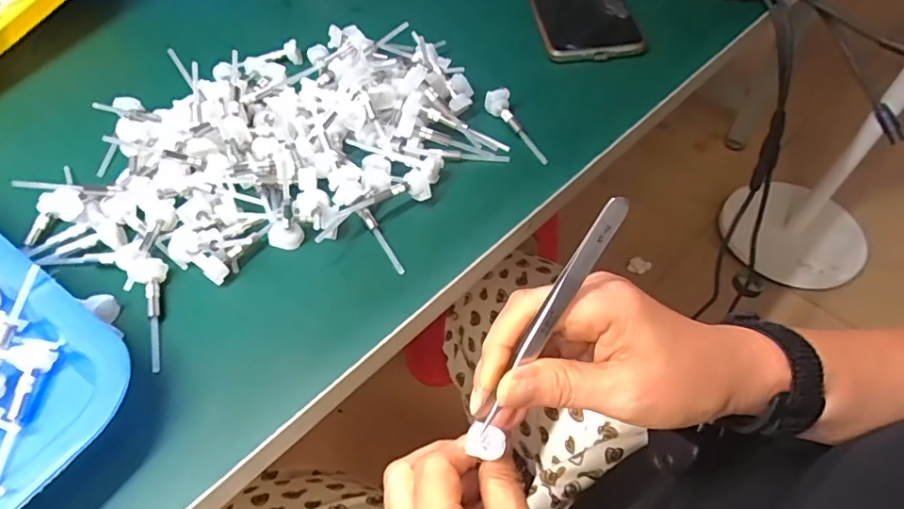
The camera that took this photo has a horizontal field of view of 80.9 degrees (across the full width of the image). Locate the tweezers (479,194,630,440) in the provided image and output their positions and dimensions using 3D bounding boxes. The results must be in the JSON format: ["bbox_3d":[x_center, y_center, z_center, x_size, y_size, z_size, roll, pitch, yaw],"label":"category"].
[{"bbox_3d":[0.043,0.027,0.234,0.009,0.006,0.116,33,103,17],"label":"tweezers"}]

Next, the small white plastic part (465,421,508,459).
[{"bbox_3d":[0.017,0.093,0.266,0.019,0.004,0.015,20,58,10],"label":"small white plastic part"}]

